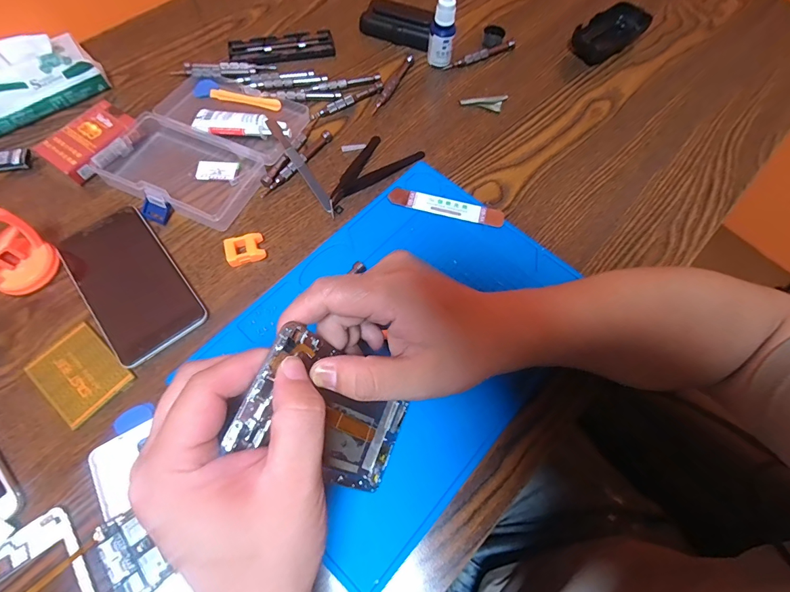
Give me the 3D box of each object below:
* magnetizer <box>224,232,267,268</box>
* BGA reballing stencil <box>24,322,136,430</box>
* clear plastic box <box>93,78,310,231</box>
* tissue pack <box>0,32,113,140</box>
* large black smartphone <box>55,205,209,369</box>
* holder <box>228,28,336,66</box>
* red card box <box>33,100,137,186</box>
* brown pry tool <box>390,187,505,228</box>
[{"bbox_3d":[-0.140,-0.043,0.360,0.036,0.012,0.028,-19,68,-10],"label":"magnetizer"},{"bbox_3d":[-0.259,0.063,0.314,0.072,0.005,0.056,39,71,14],"label":"BGA reballing stencil"},{"bbox_3d":[-0.201,-0.168,0.408,0.155,0.022,0.176,24,68,8],"label":"clear plastic box"},{"bbox_3d":[-0.416,-0.226,0.411,0.175,0.049,0.084,-38,73,-17],"label":"tissue pack"},{"bbox_3d":[-0.238,-0.014,0.345,0.076,0.010,0.148,-36,72,-16],"label":"large black smartphone"},{"bbox_3d":[-0.140,-0.308,0.479,0.126,0.011,0.047,-17,68,-9],"label":"holder"},{"bbox_3d":[-0.314,-0.160,0.400,0.056,0.024,0.085,34,69,12],"label":"red card box"},{"bbox_3d":[0.053,-0.090,0.389,0.116,0.004,0.021,13,67,4],"label":"brown pry tool"}]

